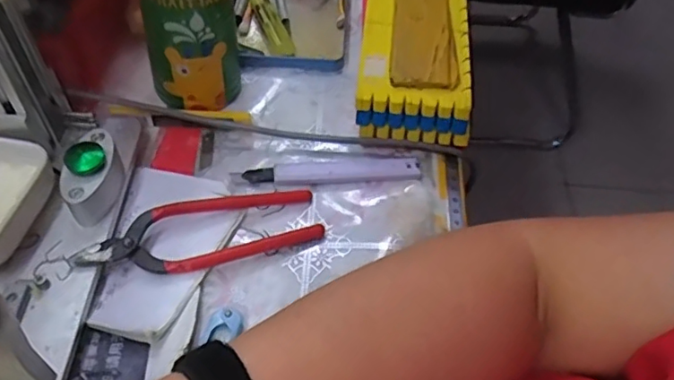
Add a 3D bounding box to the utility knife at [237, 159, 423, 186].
[{"bbox_3d":[-0.002,-0.014,0.408,0.121,0.007,0.019,-3,54,-6],"label":"utility knife"}]

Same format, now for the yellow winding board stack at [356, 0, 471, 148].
[{"bbox_3d":[0.066,-0.174,0.503,0.082,0.060,0.325,5,53,0],"label":"yellow winding board stack"}]

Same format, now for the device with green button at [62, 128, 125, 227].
[{"bbox_3d":[-0.150,-0.010,0.354,0.024,0.032,0.054,1,53,-3],"label":"device with green button"}]

